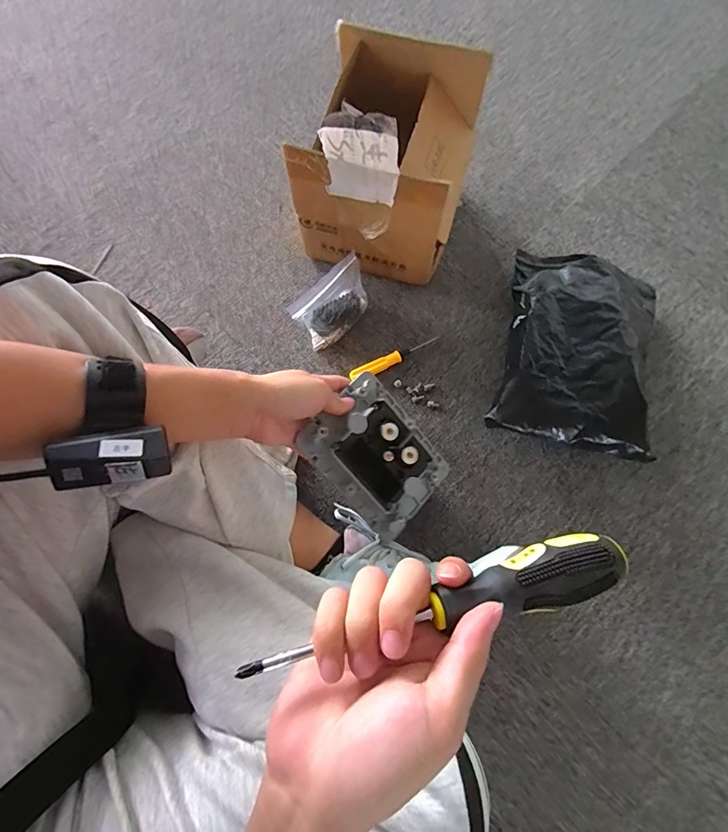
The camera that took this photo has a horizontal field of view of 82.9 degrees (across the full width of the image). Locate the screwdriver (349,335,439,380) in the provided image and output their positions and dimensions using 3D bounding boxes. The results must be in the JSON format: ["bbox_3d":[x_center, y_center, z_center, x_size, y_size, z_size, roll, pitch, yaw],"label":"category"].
[{"bbox_3d":[0.041,-0.075,0.535,0.127,0.015,0.016,-26,76,-7],"label":"screwdriver"}]

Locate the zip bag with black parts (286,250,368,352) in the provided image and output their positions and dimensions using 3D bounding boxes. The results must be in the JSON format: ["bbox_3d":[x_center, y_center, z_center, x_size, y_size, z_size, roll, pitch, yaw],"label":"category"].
[{"bbox_3d":[-0.039,-0.139,0.519,0.104,0.077,0.048,-38,78,-10],"label":"zip bag with black parts"}]

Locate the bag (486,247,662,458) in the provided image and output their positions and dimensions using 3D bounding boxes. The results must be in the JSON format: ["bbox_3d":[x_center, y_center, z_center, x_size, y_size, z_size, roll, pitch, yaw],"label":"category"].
[{"bbox_3d":[0.261,-0.085,0.506,0.173,0.071,0.262,17,75,4],"label":"bag"}]

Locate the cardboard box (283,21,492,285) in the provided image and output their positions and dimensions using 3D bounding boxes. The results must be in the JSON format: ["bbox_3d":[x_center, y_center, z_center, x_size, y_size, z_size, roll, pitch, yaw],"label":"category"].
[{"bbox_3d":[0.032,-0.303,0.516,0.172,0.178,0.199,17,75,5],"label":"cardboard box"}]

